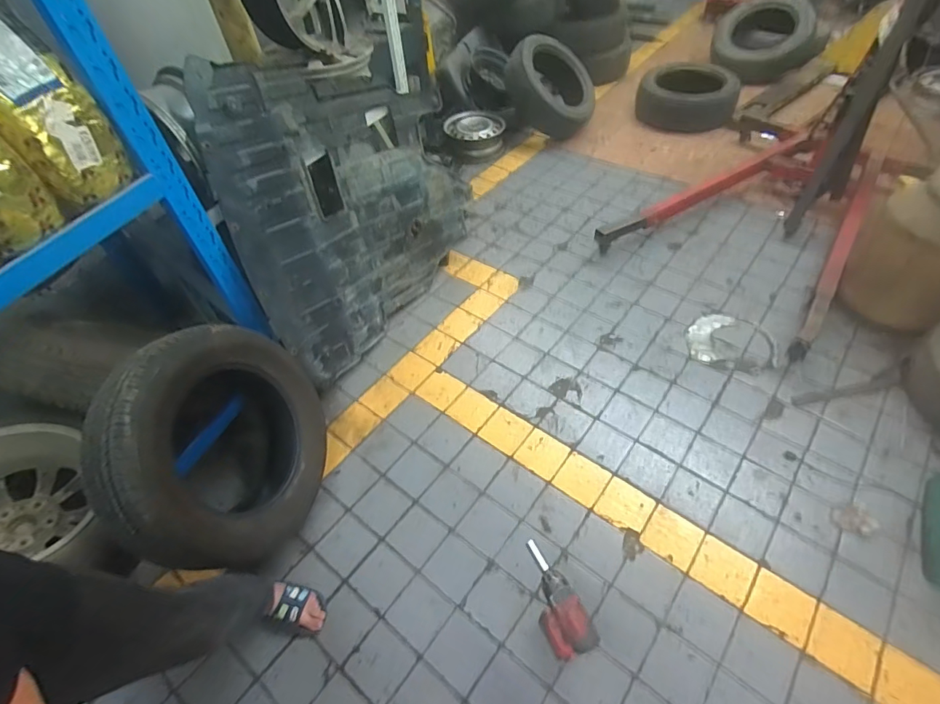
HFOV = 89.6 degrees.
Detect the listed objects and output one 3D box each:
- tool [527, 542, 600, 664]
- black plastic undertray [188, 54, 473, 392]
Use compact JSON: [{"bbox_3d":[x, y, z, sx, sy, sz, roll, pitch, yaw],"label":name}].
[{"bbox_3d":[0.209,0.643,1.188,0.073,0.309,0.242,-25,53,-15],"label":"tool"},{"bbox_3d":[-0.459,-0.584,1.783,0.150,1.051,1.070,13,51,34],"label":"black plastic undertray"}]

